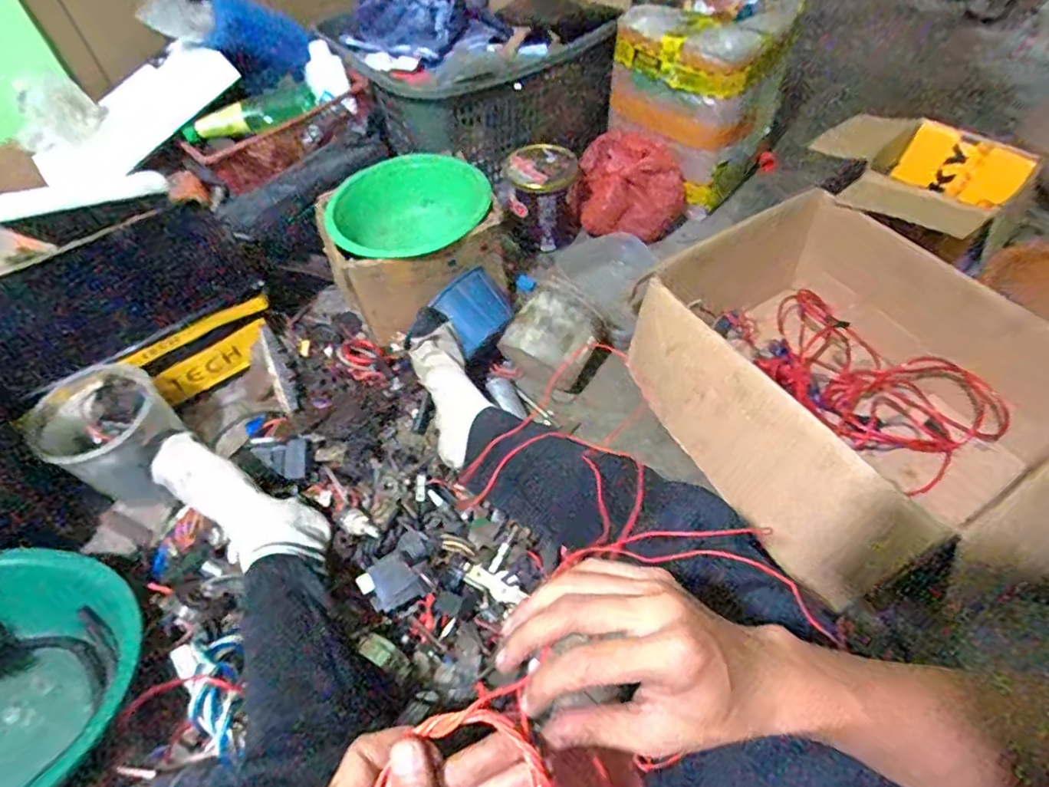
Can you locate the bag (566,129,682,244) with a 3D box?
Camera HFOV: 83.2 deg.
[{"bbox_3d":[0.209,-0.404,1.181,0.218,0.165,0.142,10,55,11],"label":"bag"}]

